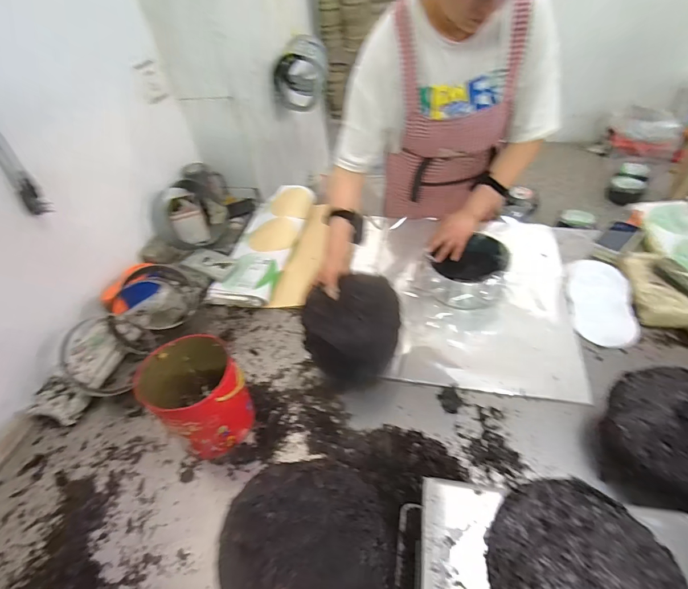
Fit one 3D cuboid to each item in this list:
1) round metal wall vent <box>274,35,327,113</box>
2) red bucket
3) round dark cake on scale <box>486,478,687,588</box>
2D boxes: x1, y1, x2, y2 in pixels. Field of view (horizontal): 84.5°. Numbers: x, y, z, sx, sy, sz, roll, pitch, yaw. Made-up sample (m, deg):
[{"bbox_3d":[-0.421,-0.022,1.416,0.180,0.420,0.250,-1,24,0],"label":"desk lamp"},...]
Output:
[{"bbox_3d":[-0.157,-0.796,1.368,0.158,0.205,0.148,7,43,16],"label":"round metal wall vent"},{"bbox_3d":[-0.272,0.202,0.745,0.165,0.185,0.156,-4,45,4],"label":"red bucket"},{"bbox_3d":[0.267,0.314,0.425,0.190,0.024,0.198,-4,45,4],"label":"round dark cake on scale"}]

